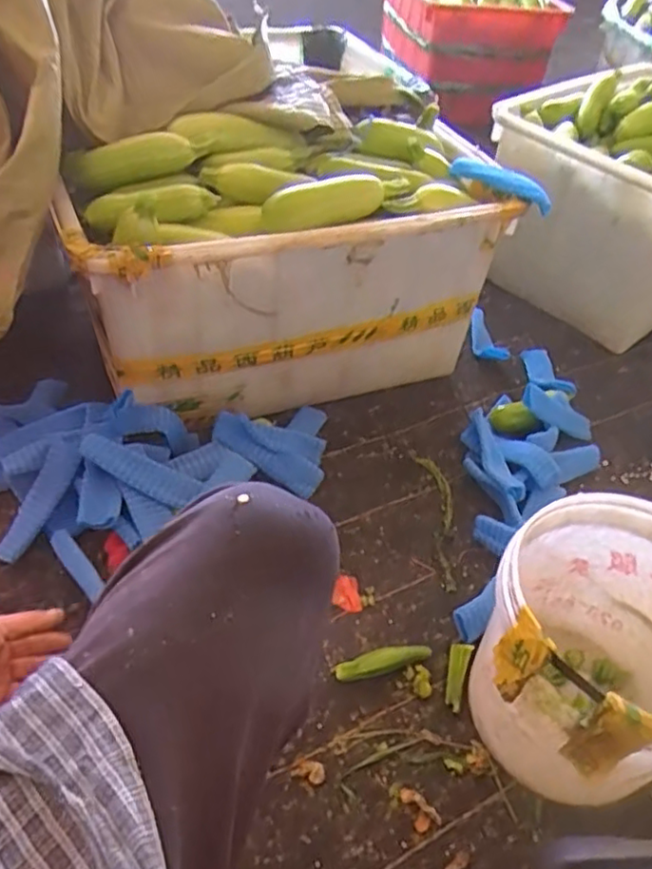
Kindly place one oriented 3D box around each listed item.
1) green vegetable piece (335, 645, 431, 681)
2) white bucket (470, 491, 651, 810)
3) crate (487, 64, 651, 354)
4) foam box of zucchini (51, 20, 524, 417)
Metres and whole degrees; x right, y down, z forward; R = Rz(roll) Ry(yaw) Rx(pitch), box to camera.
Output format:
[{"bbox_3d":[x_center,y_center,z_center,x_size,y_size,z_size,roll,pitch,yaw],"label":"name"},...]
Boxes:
[{"bbox_3d":[0.072,0.282,0.808,0.123,0.027,0.028,-11,47,-17],"label":"green vegetable piece"},{"bbox_3d":[0.293,0.247,0.714,0.244,0.256,0.262,3,45,-3],"label":"white bucket"},{"bbox_3d":[0.672,-0.505,1.416,0.574,0.377,0.457,-26,53,-28],"label":"crate"},{"bbox_3d":[-0.082,-0.290,1.067,0.612,0.405,0.338,-13,48,-19],"label":"foam box of zucchini"}]

